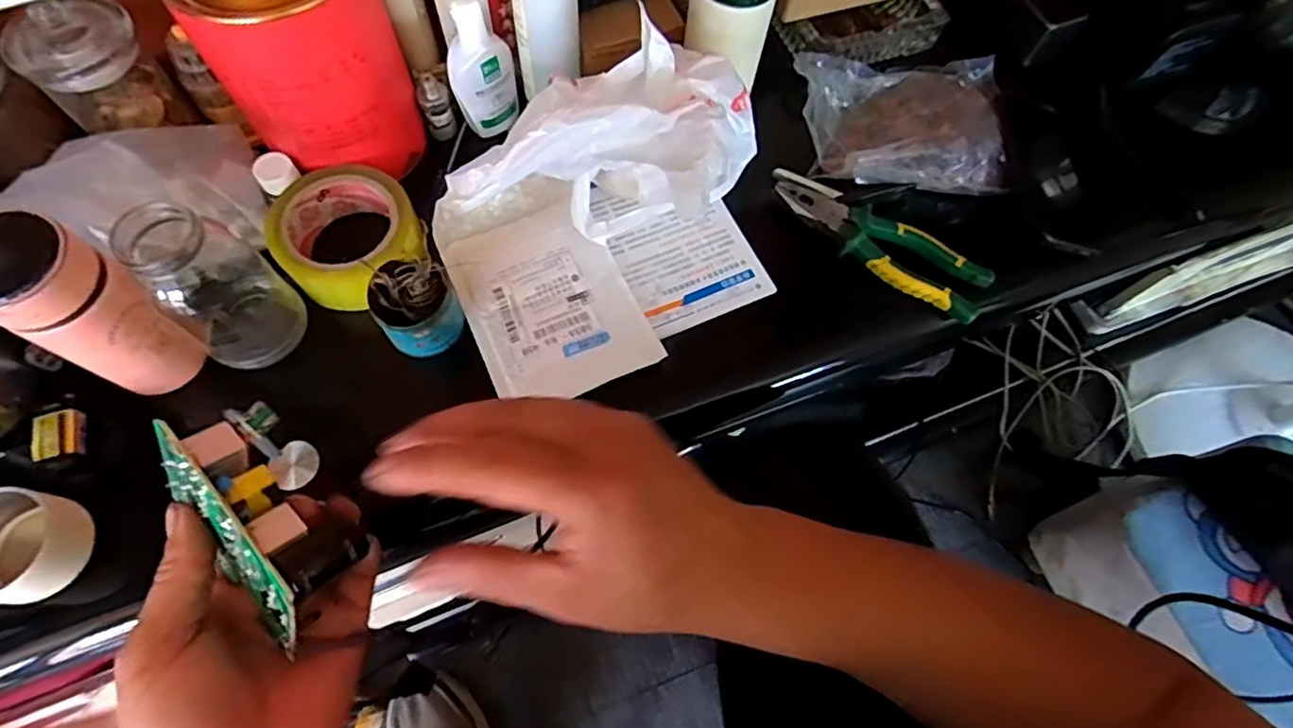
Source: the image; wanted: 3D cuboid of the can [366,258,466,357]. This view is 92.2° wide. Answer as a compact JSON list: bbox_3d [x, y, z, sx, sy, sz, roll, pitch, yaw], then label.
[{"bbox_3d":[-0.167,-0.044,0.451,0.056,0.057,0.052,1,66,-2],"label":"can"}]

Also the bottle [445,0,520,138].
[{"bbox_3d":[-0.135,-0.241,0.513,0.053,0.108,0.026,-21,69,-11],"label":"bottle"}]

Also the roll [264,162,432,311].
[{"bbox_3d":[-0.228,-0.094,0.484,0.104,0.052,0.117,-27,70,-14],"label":"roll"}]

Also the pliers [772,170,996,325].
[{"bbox_3d":[0.194,-0.104,0.533,0.198,0.024,0.050,31,69,10],"label":"pliers"}]

